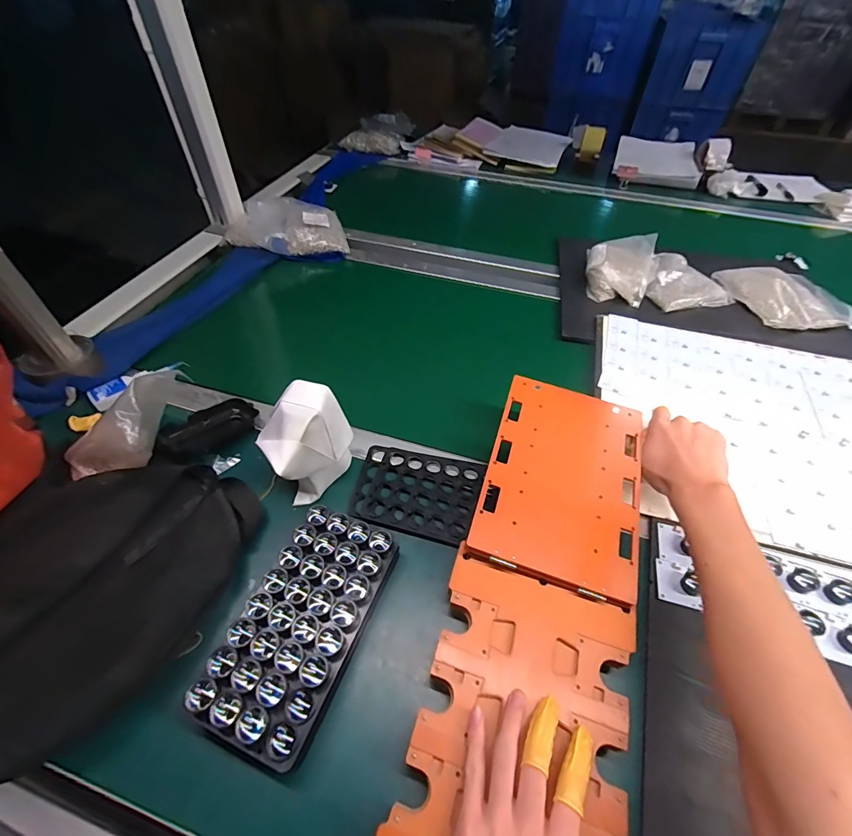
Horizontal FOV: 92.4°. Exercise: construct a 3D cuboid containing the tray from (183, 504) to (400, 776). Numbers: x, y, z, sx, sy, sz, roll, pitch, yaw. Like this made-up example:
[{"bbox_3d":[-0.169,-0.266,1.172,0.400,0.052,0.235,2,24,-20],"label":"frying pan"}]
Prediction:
[{"bbox_3d":[-0.108,0.186,0.372,0.097,0.057,0.188,18,52,14],"label":"tray"}]

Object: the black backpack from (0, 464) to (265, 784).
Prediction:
[{"bbox_3d":[-0.326,0.158,0.385,0.233,0.068,0.298,20,53,15],"label":"black backpack"}]

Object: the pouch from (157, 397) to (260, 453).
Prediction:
[{"bbox_3d":[-0.273,0.013,0.521,0.048,0.032,0.109,33,43,24],"label":"pouch"}]

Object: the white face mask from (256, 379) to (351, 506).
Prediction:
[{"bbox_3d":[-0.131,0.028,0.456,0.059,0.123,0.095,37,59,26],"label":"white face mask"}]

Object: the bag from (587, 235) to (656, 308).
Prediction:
[{"bbox_3d":[0.363,-0.283,0.771,0.113,0.053,0.164,14,51,11],"label":"bag"}]

